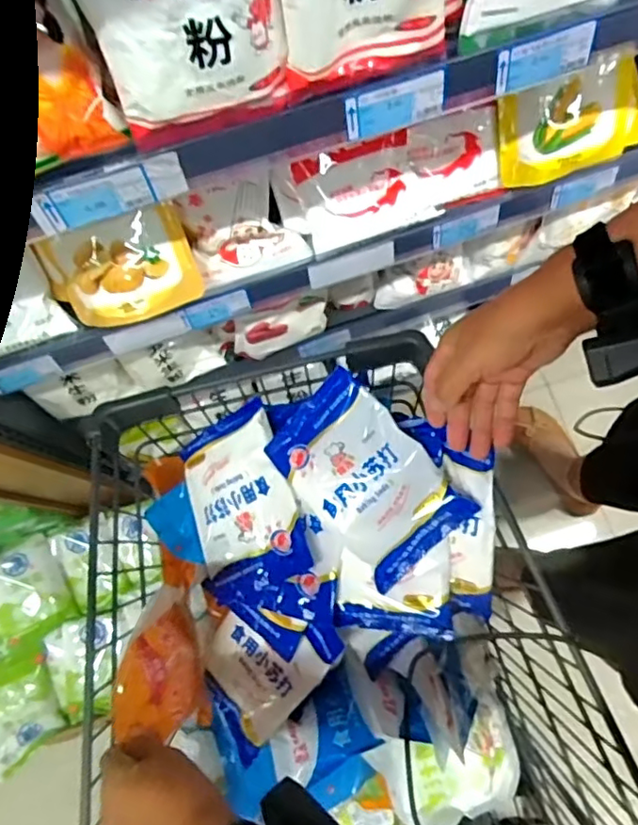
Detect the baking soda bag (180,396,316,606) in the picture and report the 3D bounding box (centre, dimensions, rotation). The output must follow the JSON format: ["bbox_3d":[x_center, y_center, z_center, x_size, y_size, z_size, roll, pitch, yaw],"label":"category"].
[{"bbox_3d":[-0.083,0.097,0.633,0.130,0.025,0.200,-17,80,21],"label":"baking soda bag"}]

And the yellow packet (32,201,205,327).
[{"bbox_3d":[-0.209,-0.145,0.600,0.155,0.108,0.033,-15,34,6],"label":"yellow packet"}]

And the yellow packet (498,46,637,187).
[{"bbox_3d":[0.281,-0.322,0.643,0.181,0.026,0.104,-26,116,-7],"label":"yellow packet"}]

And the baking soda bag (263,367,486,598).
[{"bbox_3d":[0.042,0.064,0.568,0.126,0.026,0.185,-45,76,16],"label":"baking soda bag"}]

